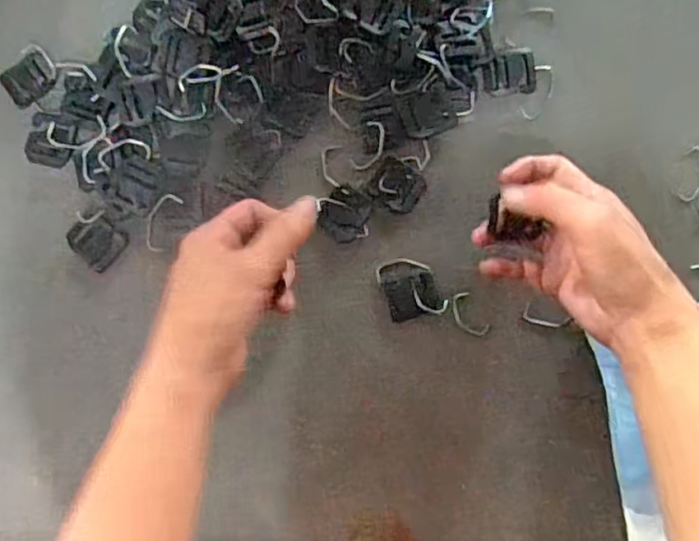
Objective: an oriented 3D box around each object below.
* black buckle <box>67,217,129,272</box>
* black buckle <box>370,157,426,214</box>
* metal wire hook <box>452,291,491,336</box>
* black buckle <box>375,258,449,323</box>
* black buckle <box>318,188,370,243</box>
[{"bbox_3d":[-0.172,-0.020,0.414,0.034,0.005,0.030,43,94,-1],"label":"black buckle"},{"bbox_3d":[0.032,-0.057,0.408,0.035,0.004,0.031,35,94,0],"label":"black buckle"},{"bbox_3d":[0.080,0.031,0.411,0.017,0.004,0.033,-34,92,4],"label":"metal wire hook"},{"bbox_3d":[0.041,0.012,0.409,0.036,0.004,0.044,-22,92,3],"label":"black buckle"},{"bbox_3d":[-0.003,-0.037,0.408,0.032,0.005,0.034,9,94,1],"label":"black buckle"}]

